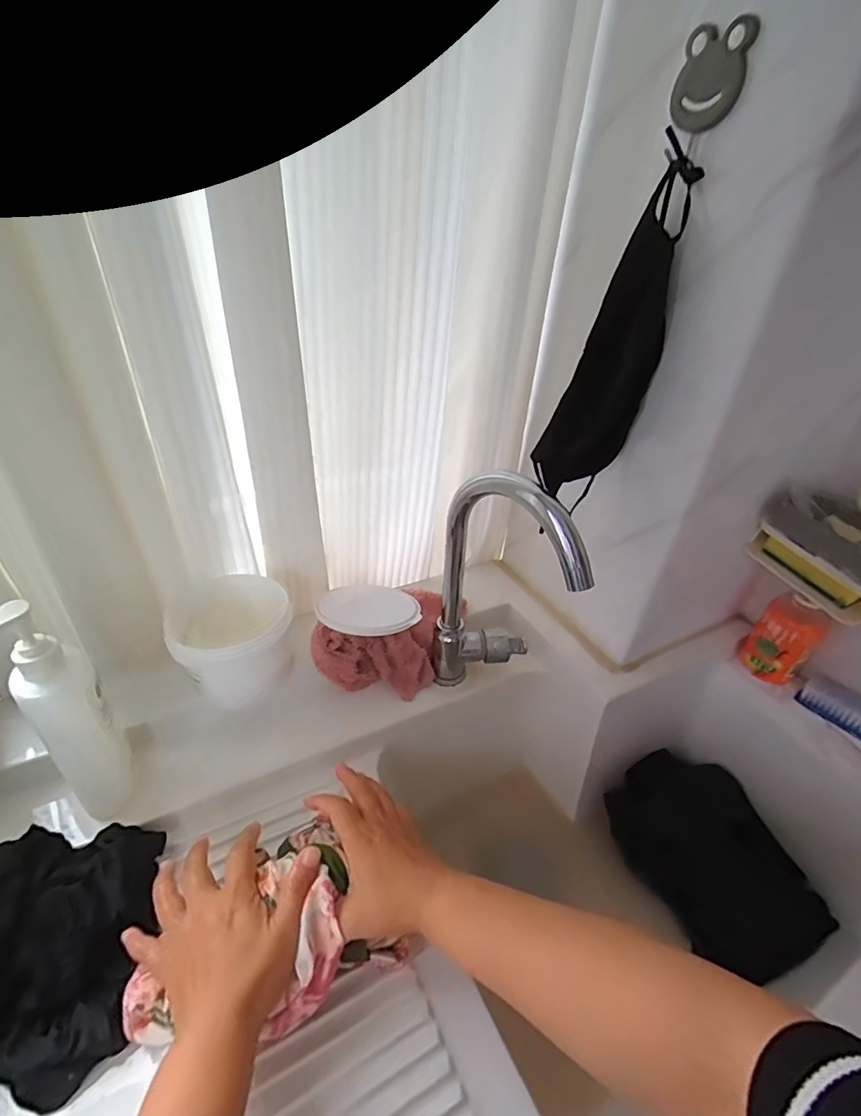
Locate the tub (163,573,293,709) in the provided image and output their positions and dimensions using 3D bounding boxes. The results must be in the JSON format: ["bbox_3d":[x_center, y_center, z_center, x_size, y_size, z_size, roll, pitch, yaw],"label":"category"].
[{"bbox_3d":[-0.226,0.098,0.576,0.122,0.104,0.122,2,37,-1],"label":"tub"}]

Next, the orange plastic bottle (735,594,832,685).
[{"bbox_3d":[0.443,0.101,0.628,0.043,0.114,0.068,-27,46,-34],"label":"orange plastic bottle"}]

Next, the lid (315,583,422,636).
[{"bbox_3d":[-0.077,0.061,0.622,0.122,0.011,0.095,1,29,-15],"label":"lid"}]

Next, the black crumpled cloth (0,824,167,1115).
[{"bbox_3d":[-0.297,0.291,0.400,0.195,0.053,0.169,13,38,14],"label":"black crumpled cloth"}]

